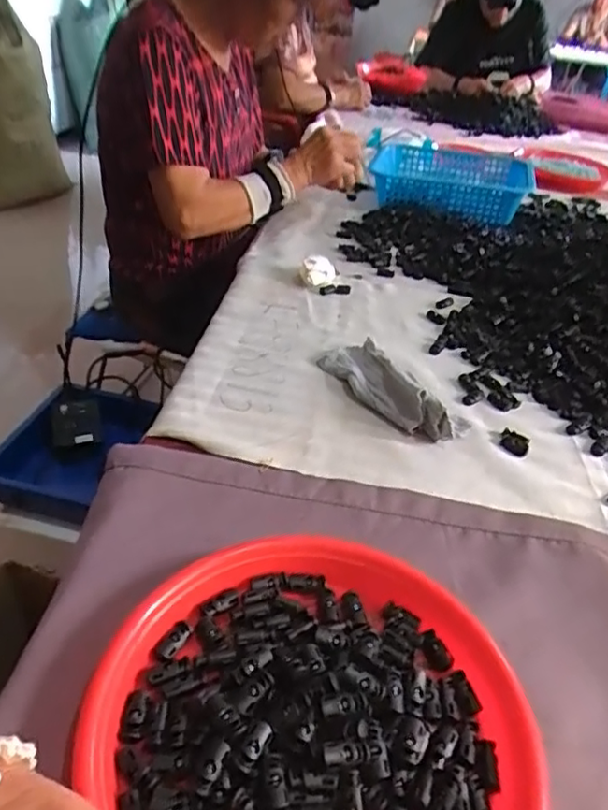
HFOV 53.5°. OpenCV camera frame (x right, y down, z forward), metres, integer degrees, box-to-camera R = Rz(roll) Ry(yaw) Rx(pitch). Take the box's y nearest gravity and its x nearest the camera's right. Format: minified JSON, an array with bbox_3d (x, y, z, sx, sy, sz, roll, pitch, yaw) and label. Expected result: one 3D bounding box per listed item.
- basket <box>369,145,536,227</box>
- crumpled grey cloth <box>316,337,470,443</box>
[{"bbox_3d":[0.297,-0.447,1.210,0.298,0.071,0.340,20,39,16],"label":"basket"},{"bbox_3d":[0.094,-0.026,0.647,0.073,0.044,0.182,-21,45,-33],"label":"crumpled grey cloth"}]

